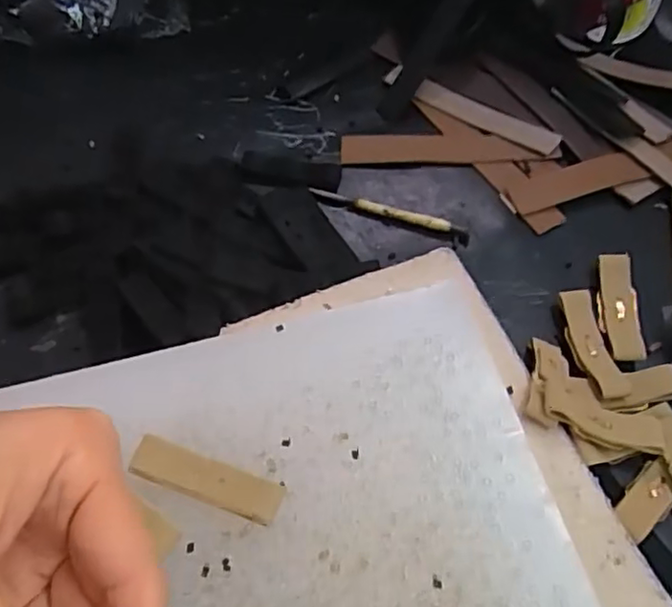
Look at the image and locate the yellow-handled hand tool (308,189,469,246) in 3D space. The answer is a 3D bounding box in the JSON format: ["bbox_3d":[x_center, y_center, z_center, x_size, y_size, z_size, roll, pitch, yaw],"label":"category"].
[{"bbox_3d":[0.030,-0.053,0.370,0.092,0.006,0.009,16,62,11],"label":"yellow-handled hand tool"}]

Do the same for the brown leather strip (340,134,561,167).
[{"bbox_3d":[0.066,-0.094,0.390,0.125,0.004,0.023,-1,60,1],"label":"brown leather strip"}]

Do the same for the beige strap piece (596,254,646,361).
[{"bbox_3d":[0.145,0.001,0.334,0.021,0.004,0.059,2,60,3],"label":"beige strap piece"}]

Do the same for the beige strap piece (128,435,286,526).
[{"bbox_3d":[-0.050,0.068,0.250,0.059,0.007,0.016,17,62,11],"label":"beige strap piece"}]

